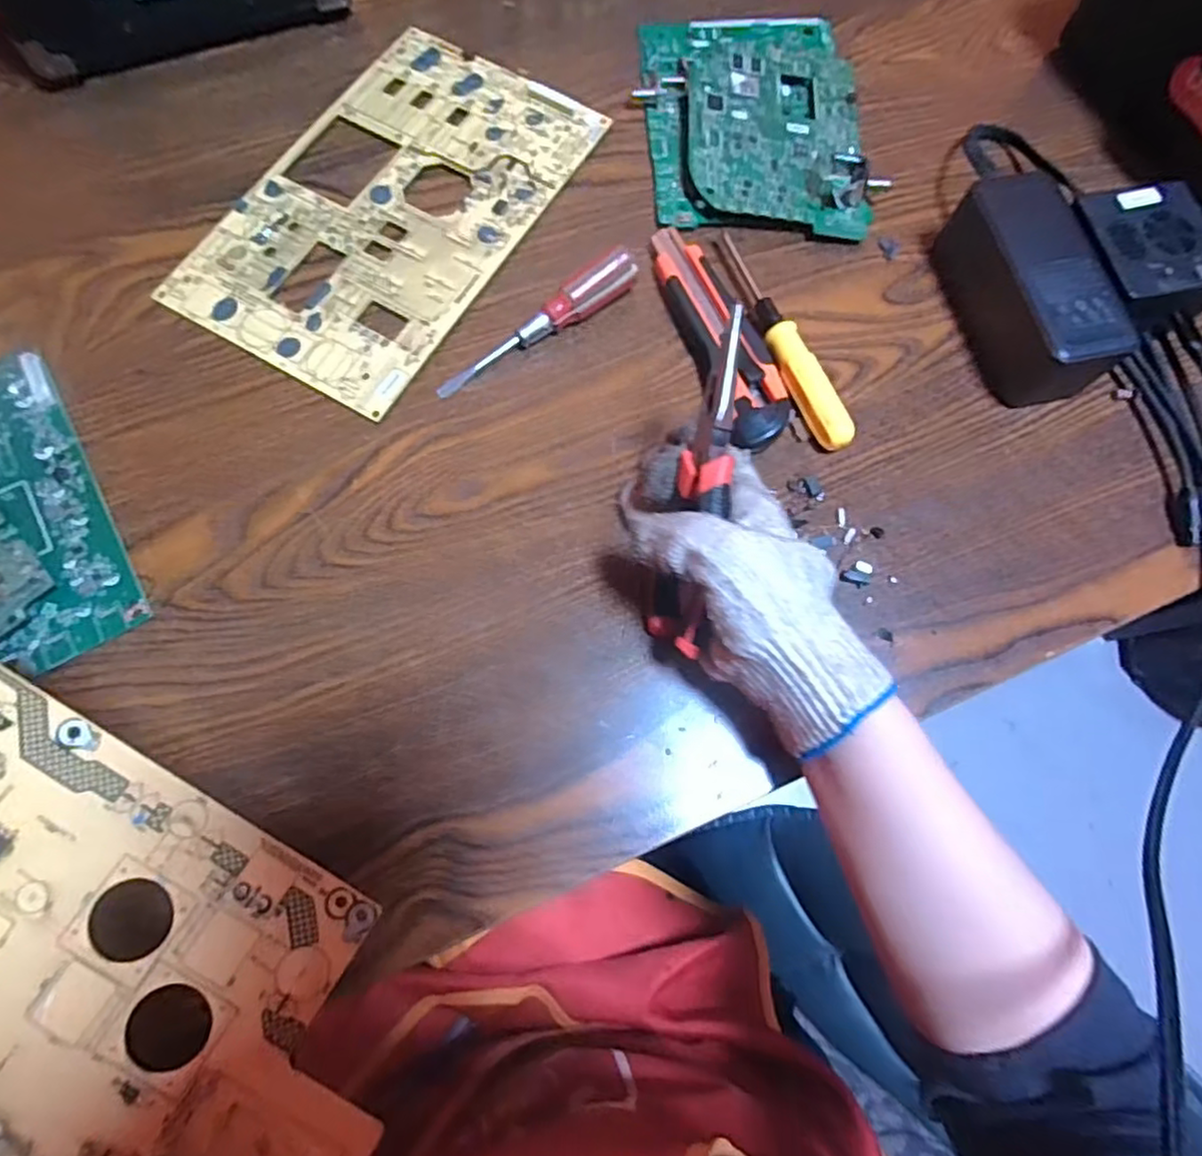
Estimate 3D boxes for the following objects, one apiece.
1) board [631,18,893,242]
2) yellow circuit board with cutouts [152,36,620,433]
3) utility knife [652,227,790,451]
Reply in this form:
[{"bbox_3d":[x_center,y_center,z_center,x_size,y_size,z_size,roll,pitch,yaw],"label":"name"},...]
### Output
[{"bbox_3d":[0.104,-0.314,0.449,0.146,0.021,0.192,-6,74,-4],"label":"board"},{"bbox_3d":[-0.131,-0.239,0.425,0.164,0.008,0.266,30,75,6],"label":"yellow circuit board with cutouts"},{"bbox_3d":[0.068,-0.148,0.398,0.043,0.019,0.153,-23,76,-8],"label":"utility knife"}]

